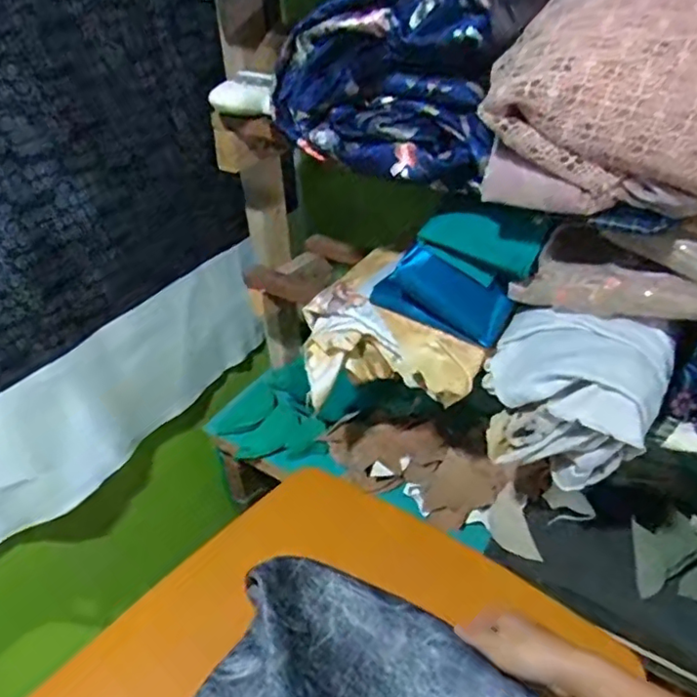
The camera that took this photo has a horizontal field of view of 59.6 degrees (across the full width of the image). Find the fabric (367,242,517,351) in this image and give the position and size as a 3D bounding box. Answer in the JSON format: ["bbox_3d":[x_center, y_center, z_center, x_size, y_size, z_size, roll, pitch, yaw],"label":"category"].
[{"bbox_3d":[0.105,-0.063,0.712,0.170,0.084,0.038,12,38,18],"label":"fabric"}]

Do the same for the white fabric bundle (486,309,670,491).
[{"bbox_3d":[0.243,0.059,0.679,0.184,0.175,0.113,19,41,26],"label":"white fabric bundle"}]

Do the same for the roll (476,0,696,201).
[{"bbox_3d":[0.293,-0.227,0.527,0.318,0.142,0.181,14,39,21],"label":"roll"}]

